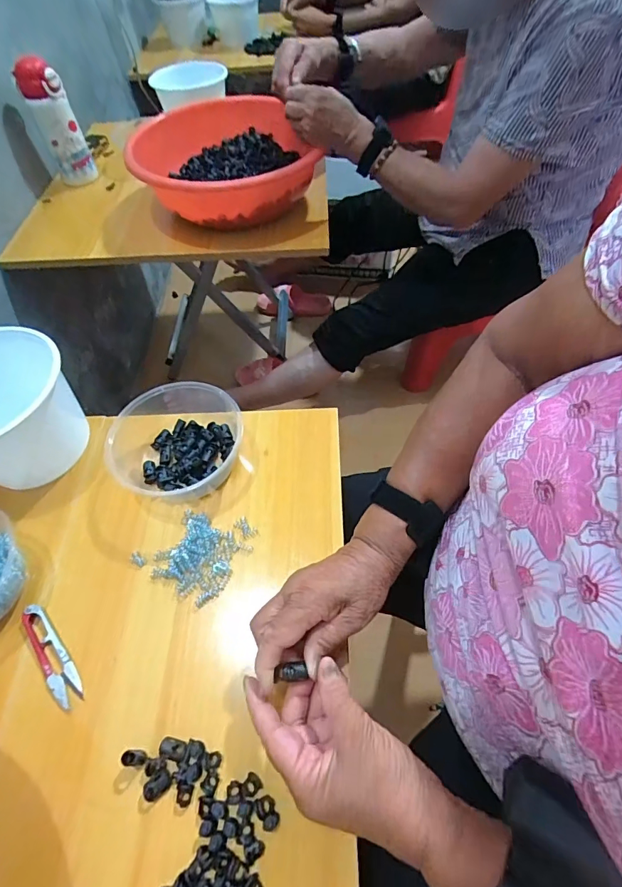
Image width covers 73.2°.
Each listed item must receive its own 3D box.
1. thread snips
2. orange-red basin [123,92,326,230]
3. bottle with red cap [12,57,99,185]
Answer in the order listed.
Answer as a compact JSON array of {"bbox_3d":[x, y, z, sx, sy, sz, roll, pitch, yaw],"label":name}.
[{"bbox_3d":[-0.238,0.191,0.382,0.024,0.013,0.099,-37,62,-19],"label":"thread snips"},{"bbox_3d":[-0.148,-0.488,0.735,0.302,0.093,0.302,-2,57,2],"label":"orange-red basin"},{"bbox_3d":[-0.468,-0.585,0.779,0.072,0.188,0.054,-25,59,-13],"label":"bottle with red cap"}]

